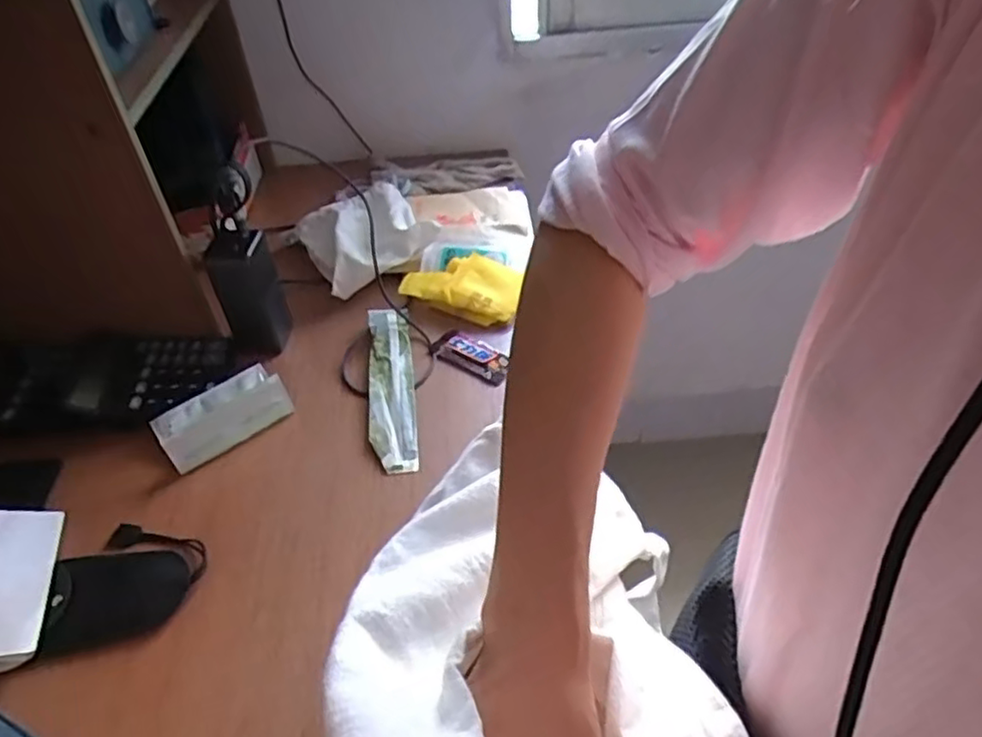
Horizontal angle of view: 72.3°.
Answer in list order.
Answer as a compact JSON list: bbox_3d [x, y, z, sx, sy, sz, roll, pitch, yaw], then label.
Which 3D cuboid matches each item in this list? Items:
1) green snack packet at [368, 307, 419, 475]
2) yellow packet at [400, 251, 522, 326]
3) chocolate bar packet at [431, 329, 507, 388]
[{"bbox_3d":[-0.100,0.012,0.671,0.044,0.021,0.204,-8,44,-4],"label":"green snack packet"},{"bbox_3d":[-0.026,-0.095,0.755,0.121,0.029,0.080,16,47,19],"label":"yellow packet"},{"bbox_3d":[-0.020,-0.014,0.699,0.086,0.005,0.044,31,54,31],"label":"chocolate bar packet"}]

